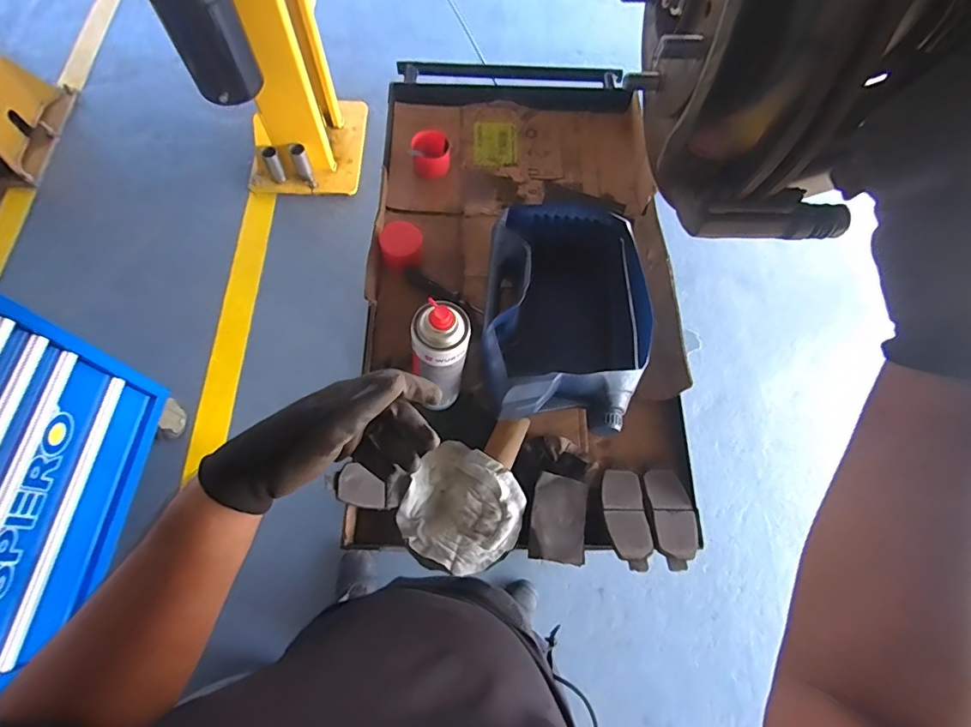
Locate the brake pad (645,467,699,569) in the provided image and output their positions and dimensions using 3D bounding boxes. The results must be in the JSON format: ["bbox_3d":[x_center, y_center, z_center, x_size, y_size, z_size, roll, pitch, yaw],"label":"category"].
[{"bbox_3d":[0.241,0.195,0.612,0.057,0.016,0.125,4,50,-1],"label":"brake pad"}]

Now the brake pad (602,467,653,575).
[{"bbox_3d":[0.180,0.196,0.614,0.053,0.012,0.125,2,50,-2],"label":"brake pad"}]

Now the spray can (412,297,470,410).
[{"bbox_3d":[-0.054,0.000,0.599,0.063,0.218,0.062,1,68,-3],"label":"spray can"}]

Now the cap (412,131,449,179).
[{"bbox_3d":[-0.094,-0.359,0.830,0.065,0.047,0.069,-5,68,-5],"label":"cap"}]

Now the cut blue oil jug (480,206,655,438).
[{"bbox_3d":[0.118,-0.074,0.676,0.224,0.088,0.338,6,68,-1],"label":"cut blue oil jug"}]

